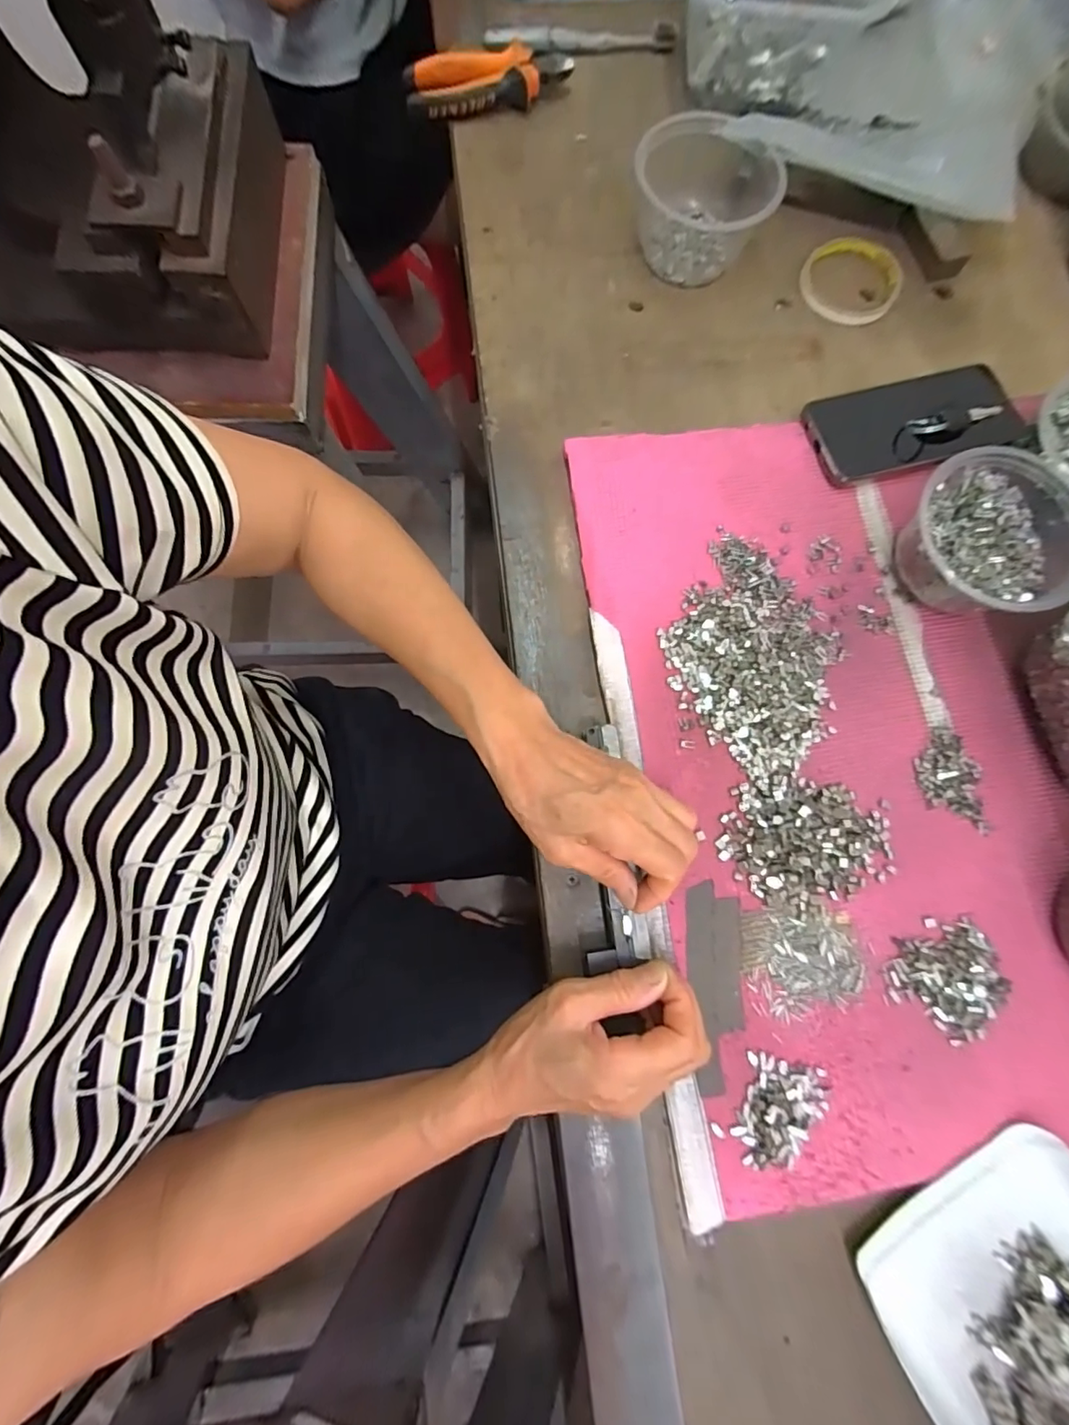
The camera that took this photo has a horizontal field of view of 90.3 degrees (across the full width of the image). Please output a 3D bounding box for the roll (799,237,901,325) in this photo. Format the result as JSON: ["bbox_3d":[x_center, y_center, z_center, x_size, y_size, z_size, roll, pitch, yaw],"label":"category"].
[{"bbox_3d":[0.277,-0.379,0.466,0.082,0.012,0.083,1,78,-3],"label":"roll"}]

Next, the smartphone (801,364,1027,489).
[{"bbox_3d":[0.298,-0.228,0.418,0.159,0.016,0.074,-13,79,-5],"label":"smartphone"}]

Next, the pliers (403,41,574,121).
[{"bbox_3d":[-0.041,-0.576,0.486,0.149,0.024,0.056,-11,79,-5],"label":"pliers"}]

